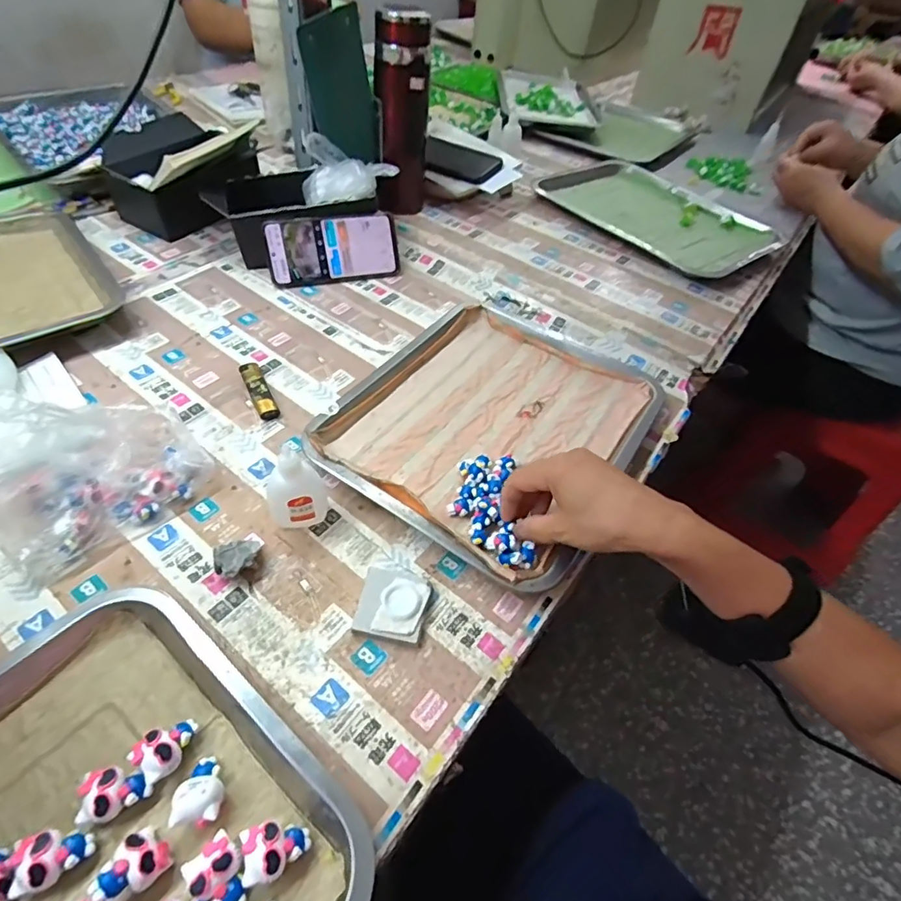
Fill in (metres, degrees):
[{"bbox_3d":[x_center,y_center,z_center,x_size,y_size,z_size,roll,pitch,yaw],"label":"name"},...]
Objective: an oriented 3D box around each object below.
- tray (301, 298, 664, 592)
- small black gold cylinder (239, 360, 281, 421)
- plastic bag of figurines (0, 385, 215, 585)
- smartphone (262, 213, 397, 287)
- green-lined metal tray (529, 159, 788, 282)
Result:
[{"bbox_3d":[0.053,-0.048,0.529,0.268,0.026,0.346,30,53,18],"label":"tray"},{"bbox_3d":[-0.196,-0.062,0.526,0.020,0.014,0.081,-20,55,-22],"label":"small black gold cylinder"},{"bbox_3d":[-0.285,0.006,0.400,0.100,0.095,0.147,39,56,24],"label":"plastic bag of figurines"},{"bbox_3d":[-0.152,-0.261,0.666,0.165,0.080,0.010,-11,17,-15],"label":"smartphone"},{"bbox_3d":[0.307,-0.389,0.826,0.251,0.025,0.377,-26,58,-26],"label":"green-lined metal tray"}]

